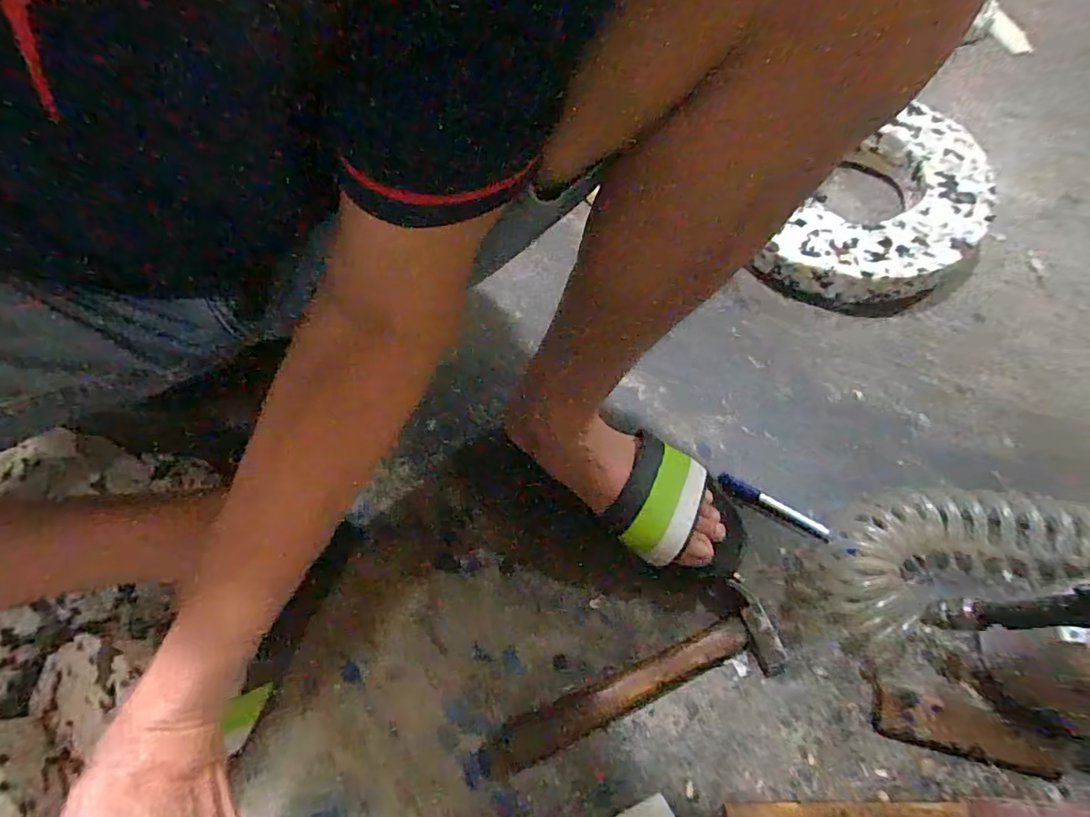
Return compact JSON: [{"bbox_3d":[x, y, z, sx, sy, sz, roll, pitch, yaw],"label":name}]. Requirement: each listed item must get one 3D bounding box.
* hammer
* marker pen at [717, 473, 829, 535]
[{"bbox_3d":[0.077,0.234,0.445,0.250,0.027,0.071,-27,65,-12],"label":"hammer"},{"bbox_3d":[0.219,0.092,0.535,0.106,0.013,0.015,30,67,15],"label":"marker pen"}]

